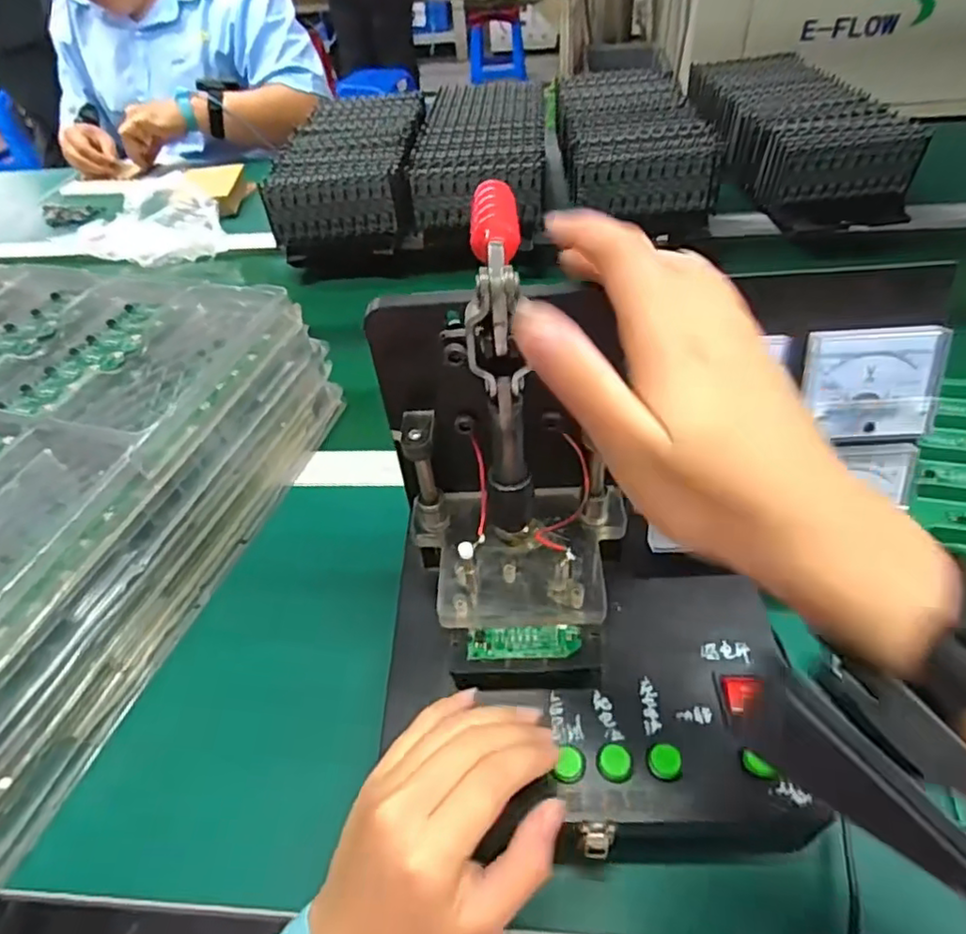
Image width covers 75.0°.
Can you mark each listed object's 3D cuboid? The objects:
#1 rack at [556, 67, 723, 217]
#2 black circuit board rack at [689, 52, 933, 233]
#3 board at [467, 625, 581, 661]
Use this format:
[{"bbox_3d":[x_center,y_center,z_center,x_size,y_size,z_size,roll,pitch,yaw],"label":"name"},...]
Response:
[{"bbox_3d":[0.197,-0.472,0.888,0.170,0.069,0.381,-4,45,3],"label":"rack"},{"bbox_3d":[0.417,-0.459,0.866,0.196,0.090,0.383,-2,45,4],"label":"black circuit board rack"},{"bbox_3d":[0.022,0.096,0.341,0.059,0.007,0.019,-2,45,4],"label":"board"}]

